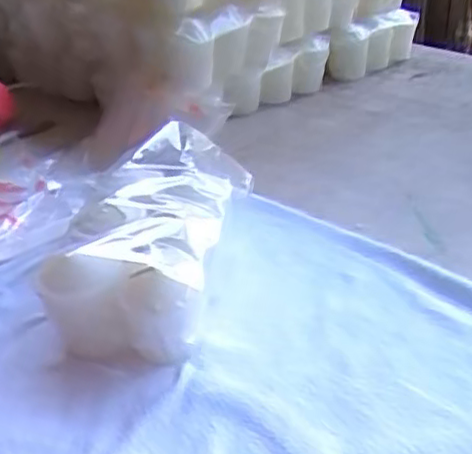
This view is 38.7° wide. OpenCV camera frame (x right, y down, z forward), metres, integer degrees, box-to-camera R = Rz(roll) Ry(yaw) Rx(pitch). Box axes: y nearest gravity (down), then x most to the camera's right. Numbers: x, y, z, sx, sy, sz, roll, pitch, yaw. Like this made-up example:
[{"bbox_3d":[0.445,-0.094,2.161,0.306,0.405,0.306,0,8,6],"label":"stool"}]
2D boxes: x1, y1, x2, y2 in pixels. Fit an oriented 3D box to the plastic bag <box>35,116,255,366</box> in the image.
[{"bbox_3d":[-0.040,0.010,0.338,0.078,0.055,0.126,5,32,15],"label":"plastic bag"}]

